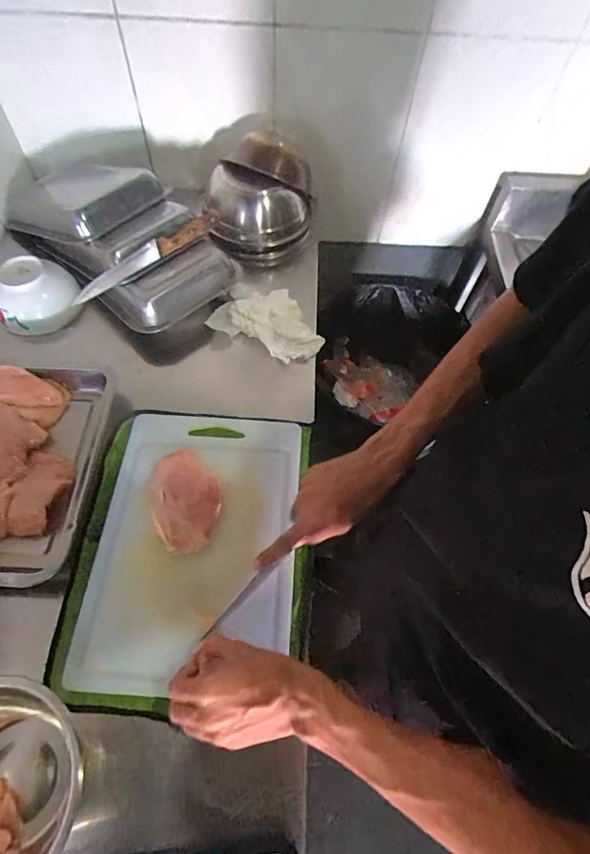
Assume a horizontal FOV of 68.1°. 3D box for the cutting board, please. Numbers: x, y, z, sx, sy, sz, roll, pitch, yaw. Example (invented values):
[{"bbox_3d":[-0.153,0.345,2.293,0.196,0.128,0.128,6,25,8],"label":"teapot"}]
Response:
[{"bbox_3d":[-0.125,0.138,0.548,0.274,0.035,0.360,3,60,-1],"label":"cutting board"}]

